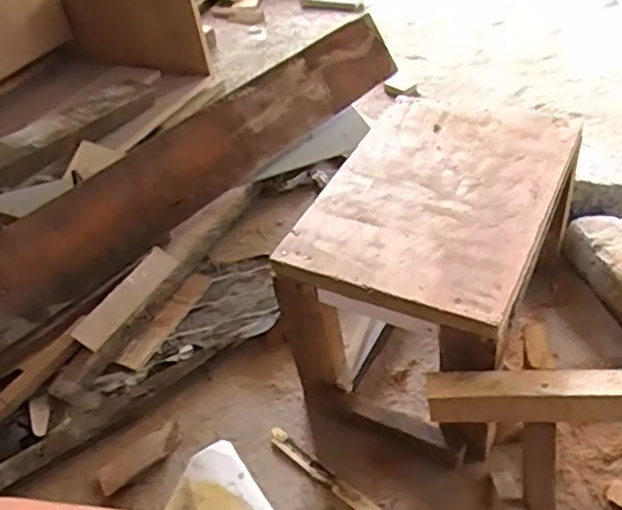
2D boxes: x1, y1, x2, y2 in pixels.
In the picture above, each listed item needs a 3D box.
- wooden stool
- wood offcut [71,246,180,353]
[{"bbox_3d":[0.140,0.013,0.726,0.223,0.217,0.328,16,48,25],"label":"wooden stool"},{"bbox_3d":[-0.239,0.055,0.836,0.041,0.008,0.170,39,53,-4],"label":"wood offcut"}]

